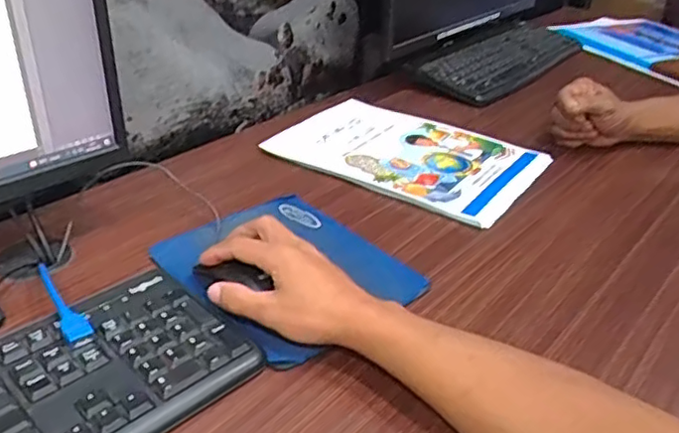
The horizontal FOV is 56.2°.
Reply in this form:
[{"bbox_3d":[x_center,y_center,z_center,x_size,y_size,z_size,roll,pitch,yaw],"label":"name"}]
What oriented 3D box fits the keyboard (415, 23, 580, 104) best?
[{"bbox_3d":[0.300,-0.293,1.137,0.127,0.033,0.481,23,36,29],"label":"keyboard"}]

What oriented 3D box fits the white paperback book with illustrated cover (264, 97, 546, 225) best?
[{"bbox_3d":[0.079,-0.087,0.798,0.310,0.009,0.216,23,36,27],"label":"white paperback book with illustrated cover"}]

